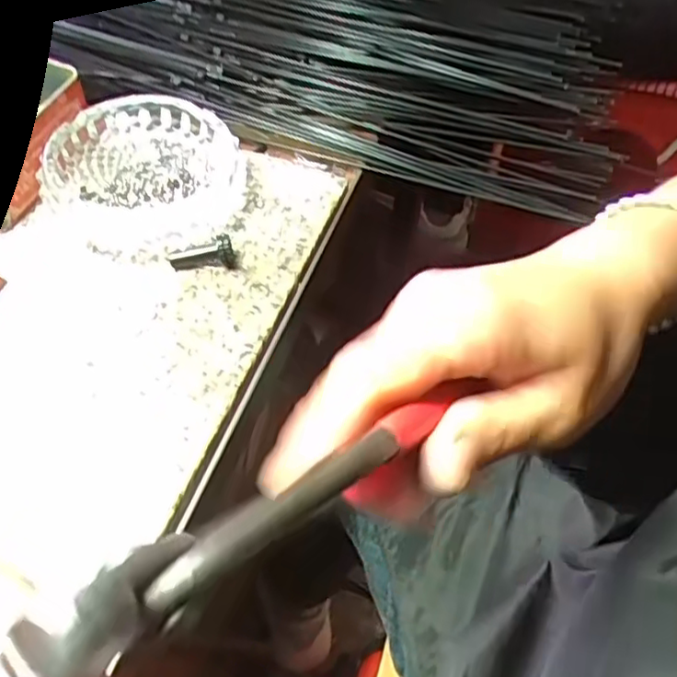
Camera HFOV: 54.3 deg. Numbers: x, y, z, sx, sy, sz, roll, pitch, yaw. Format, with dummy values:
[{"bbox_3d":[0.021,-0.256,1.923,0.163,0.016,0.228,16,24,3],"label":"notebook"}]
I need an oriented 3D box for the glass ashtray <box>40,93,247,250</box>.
[{"bbox_3d":[-0.123,-0.106,0.425,0.122,0.034,0.119,0,53,-3],"label":"glass ashtray"}]

